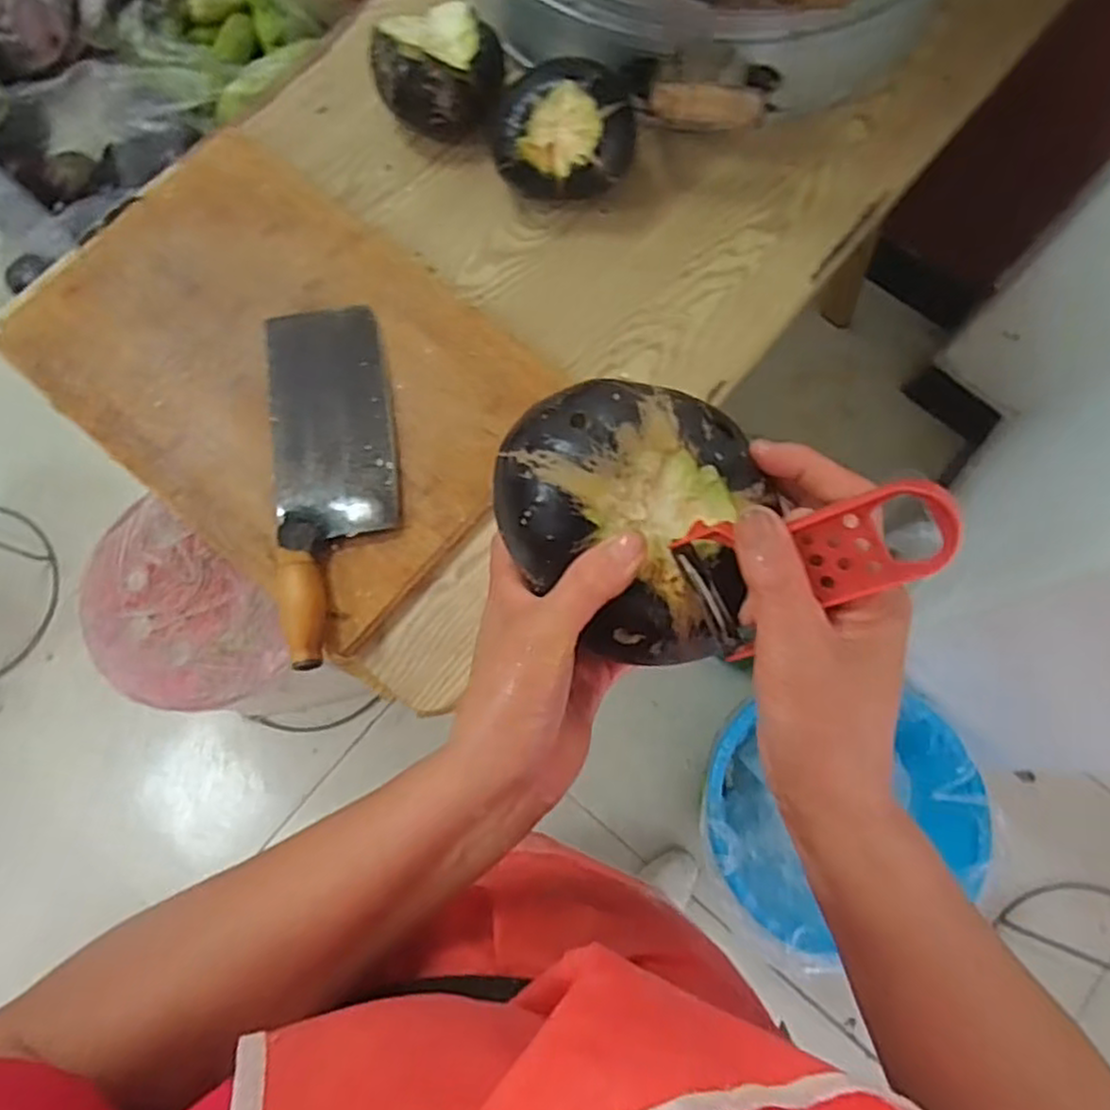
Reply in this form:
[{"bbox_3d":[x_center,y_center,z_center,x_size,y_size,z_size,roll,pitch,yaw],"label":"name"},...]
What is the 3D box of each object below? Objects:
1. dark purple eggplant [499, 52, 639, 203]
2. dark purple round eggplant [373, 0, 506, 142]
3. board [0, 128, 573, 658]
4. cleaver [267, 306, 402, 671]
[{"bbox_3d":[0.005,-0.396,0.693,0.135,0.095,0.096,-9,75,-2],"label":"dark purple eggplant"},{"bbox_3d":[-0.114,-0.487,0.738,0.128,0.080,0.137,0,75,0],"label":"dark purple round eggplant"},{"bbox_3d":[-0.249,-0.177,0.684,0.468,0.026,0.315,40,79,10],"label":"board"},{"bbox_3d":[-0.190,-0.073,0.633,0.103,0.032,0.321,-8,75,-2],"label":"cleaver"}]

